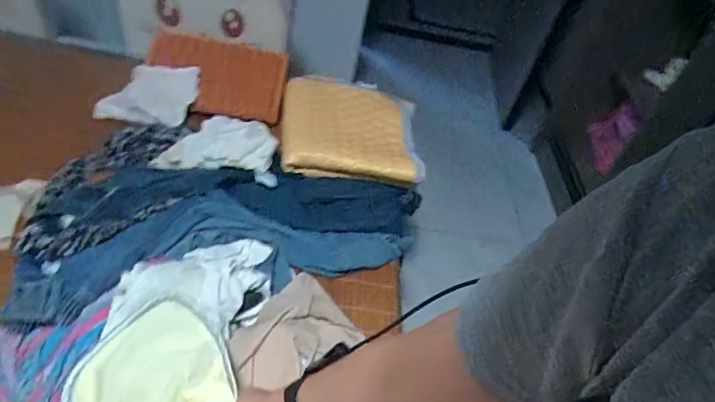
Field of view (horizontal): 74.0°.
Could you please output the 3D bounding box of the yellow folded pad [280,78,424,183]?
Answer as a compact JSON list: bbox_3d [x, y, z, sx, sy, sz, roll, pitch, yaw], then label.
[{"bbox_3d":[-0.015,-0.203,1.216,0.341,0.093,0.345,1,43,-6],"label":"yellow folded pad"}]

